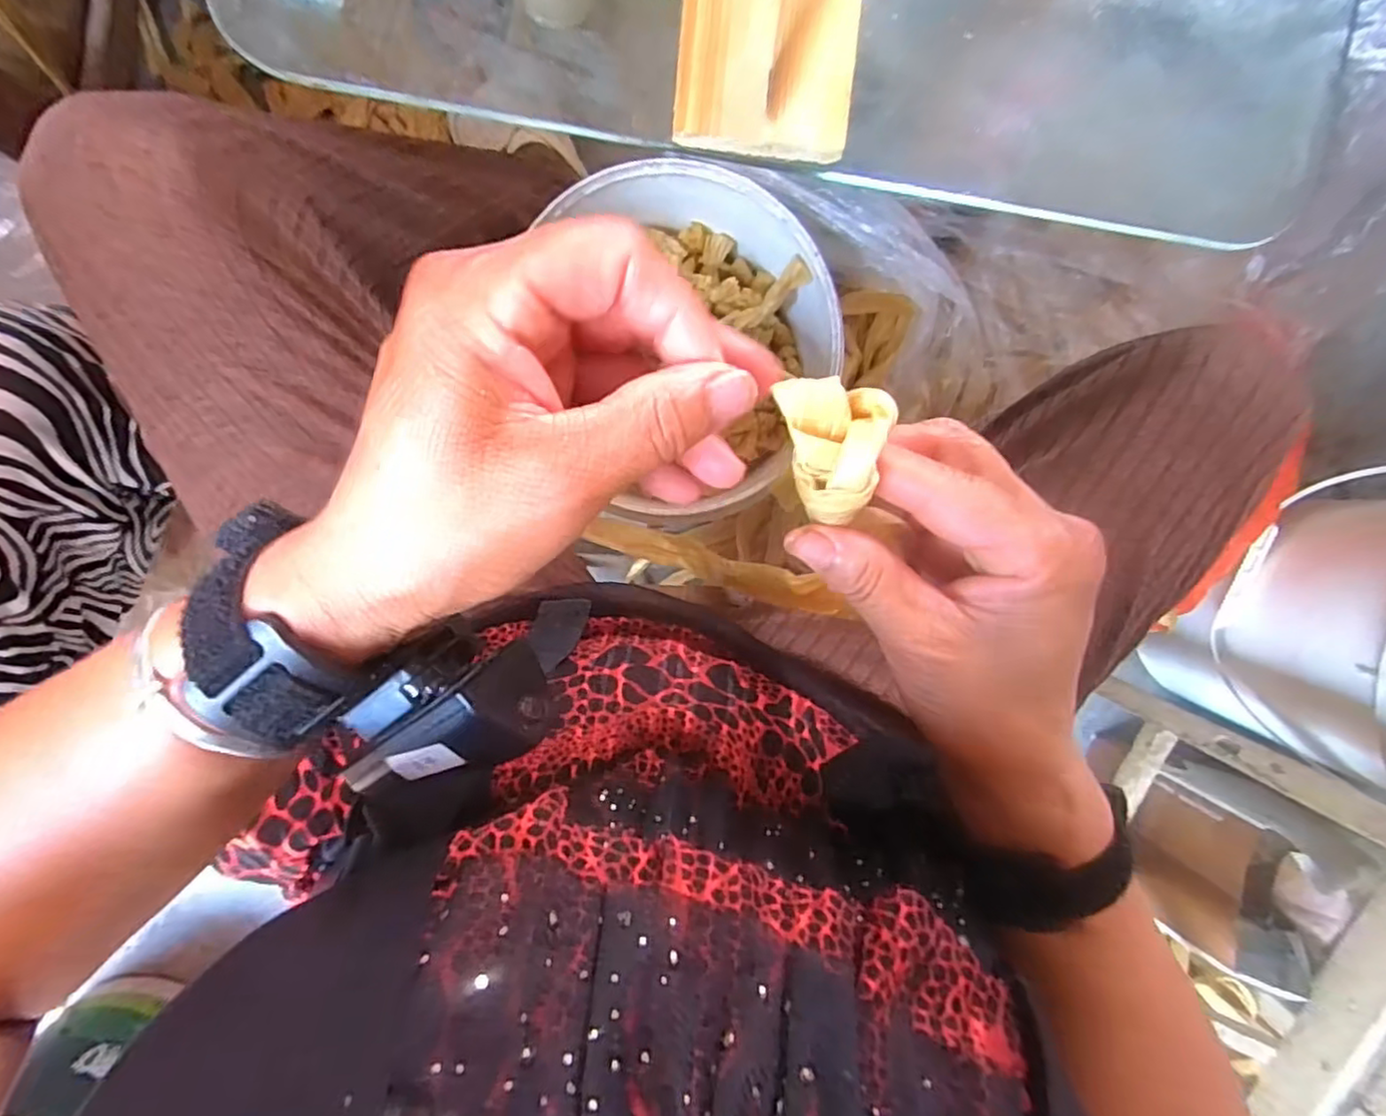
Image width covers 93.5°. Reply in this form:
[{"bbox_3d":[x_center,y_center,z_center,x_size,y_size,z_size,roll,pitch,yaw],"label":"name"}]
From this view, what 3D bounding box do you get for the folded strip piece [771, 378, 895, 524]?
[{"bbox_3d":[0.044,-0.033,0.190,0.030,0.015,0.042,-18,98,0],"label":"folded strip piece"}]

